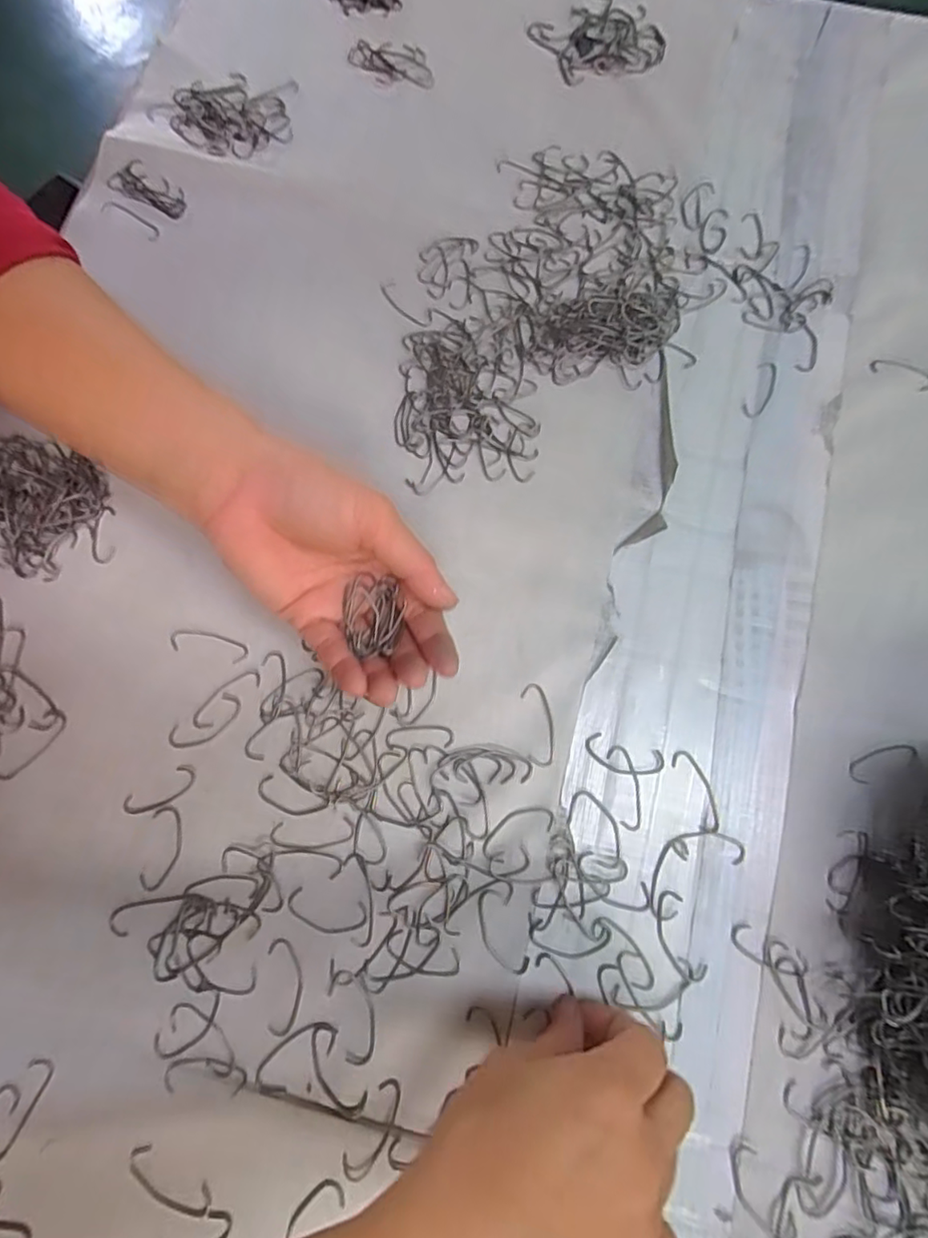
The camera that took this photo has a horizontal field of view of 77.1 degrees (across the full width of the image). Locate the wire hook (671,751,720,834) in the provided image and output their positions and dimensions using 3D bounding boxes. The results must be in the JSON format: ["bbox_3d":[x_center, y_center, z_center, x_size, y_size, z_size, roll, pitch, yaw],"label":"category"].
[{"bbox_3d":[0.116,0.085,0.286,0.014,0.004,0.041,-20,76,-5],"label":"wire hook"}]

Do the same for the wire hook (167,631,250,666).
[{"bbox_3d":[-0.136,0.013,0.308,0.043,0.004,0.013,13,75,3],"label":"wire hook"}]

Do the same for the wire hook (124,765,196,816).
[{"bbox_3d":[-0.151,0.086,0.288,0.038,0.004,0.013,-30,77,-8],"label":"wire hook"}]

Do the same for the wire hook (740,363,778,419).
[{"bbox_3d":[0.176,-0.135,0.342,0.014,0.004,0.040,28,77,7],"label":"wire hook"}]

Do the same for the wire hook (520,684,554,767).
[{"bbox_3d":[0.038,0.054,0.296,0.014,0.004,0.042,-6,75,-2],"label":"wire hook"}]

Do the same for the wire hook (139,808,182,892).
[{"bbox_3d":[-0.147,0.112,0.284,0.017,0.004,0.039,10,75,3],"label":"wire hook"}]

